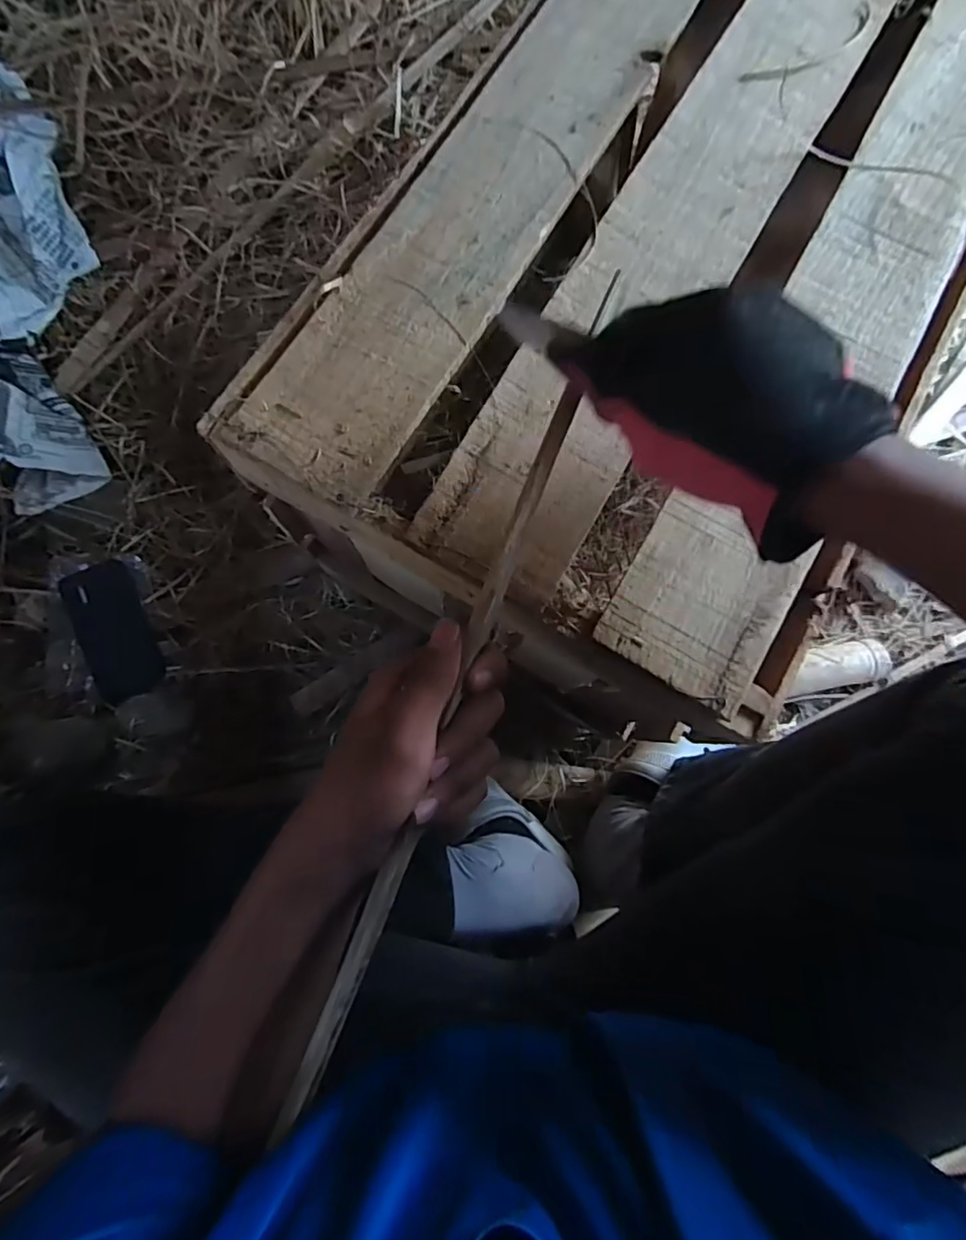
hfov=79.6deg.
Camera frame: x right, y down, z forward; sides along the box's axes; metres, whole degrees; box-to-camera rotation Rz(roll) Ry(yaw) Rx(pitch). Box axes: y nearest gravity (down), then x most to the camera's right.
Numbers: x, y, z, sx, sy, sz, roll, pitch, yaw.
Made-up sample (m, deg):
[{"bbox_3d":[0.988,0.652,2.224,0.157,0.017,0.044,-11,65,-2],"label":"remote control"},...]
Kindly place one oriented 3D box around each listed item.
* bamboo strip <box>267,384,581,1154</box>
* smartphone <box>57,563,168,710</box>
[{"bbox_3d":[-0.026,0.069,0.292,0.015,0.019,0.388,21,91,-3],"label":"bamboo strip"},{"bbox_3d":[-0.447,0.014,0.703,0.079,0.017,0.167,-22,90,-16],"label":"smartphone"}]

